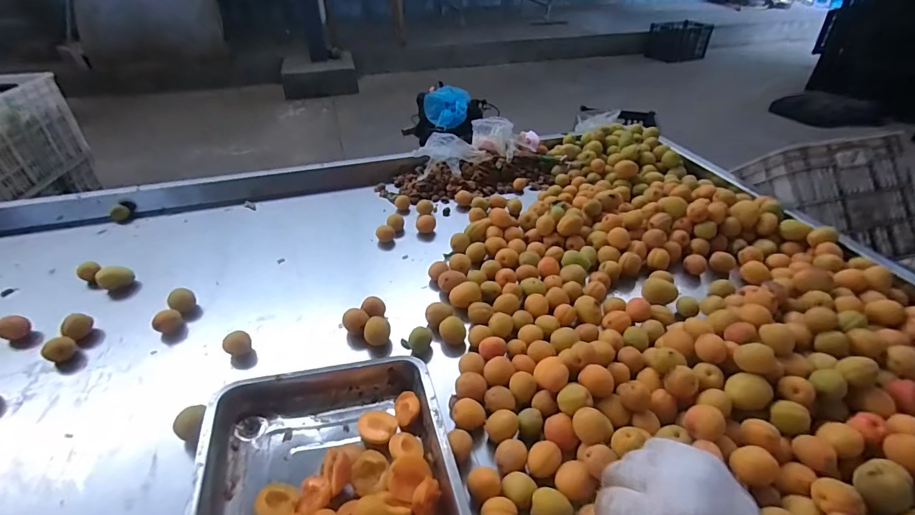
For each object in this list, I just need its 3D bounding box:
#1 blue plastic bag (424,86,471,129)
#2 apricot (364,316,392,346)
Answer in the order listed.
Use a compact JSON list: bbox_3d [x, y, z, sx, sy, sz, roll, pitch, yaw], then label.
[{"bbox_3d":[-0.040,-0.561,1.631,0.177,0.131,0.158,-1,37,-2],"label":"blue plastic bag"},{"bbox_3d":[-0.122,0.118,0.657,0.039,0.045,0.033,-10,38,-13],"label":"apricot"}]

